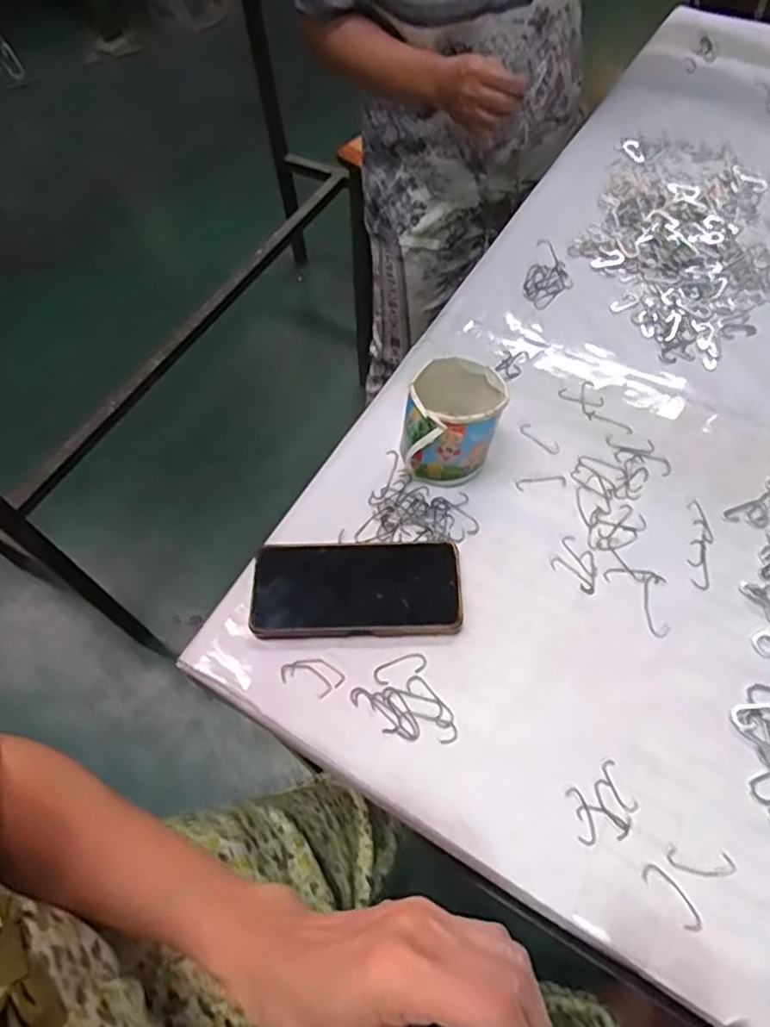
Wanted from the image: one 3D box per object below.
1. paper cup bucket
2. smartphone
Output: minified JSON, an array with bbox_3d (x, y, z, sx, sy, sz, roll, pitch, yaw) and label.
[{"bbox_3d":[0.063,-0.083,0.556,0.081,0.077,0.092,8,60,8],"label":"paper cup bucket"},{"bbox_3d":[-0.023,0.061,0.512,0.168,0.014,0.082,-2,59,2],"label":"smartphone"}]

